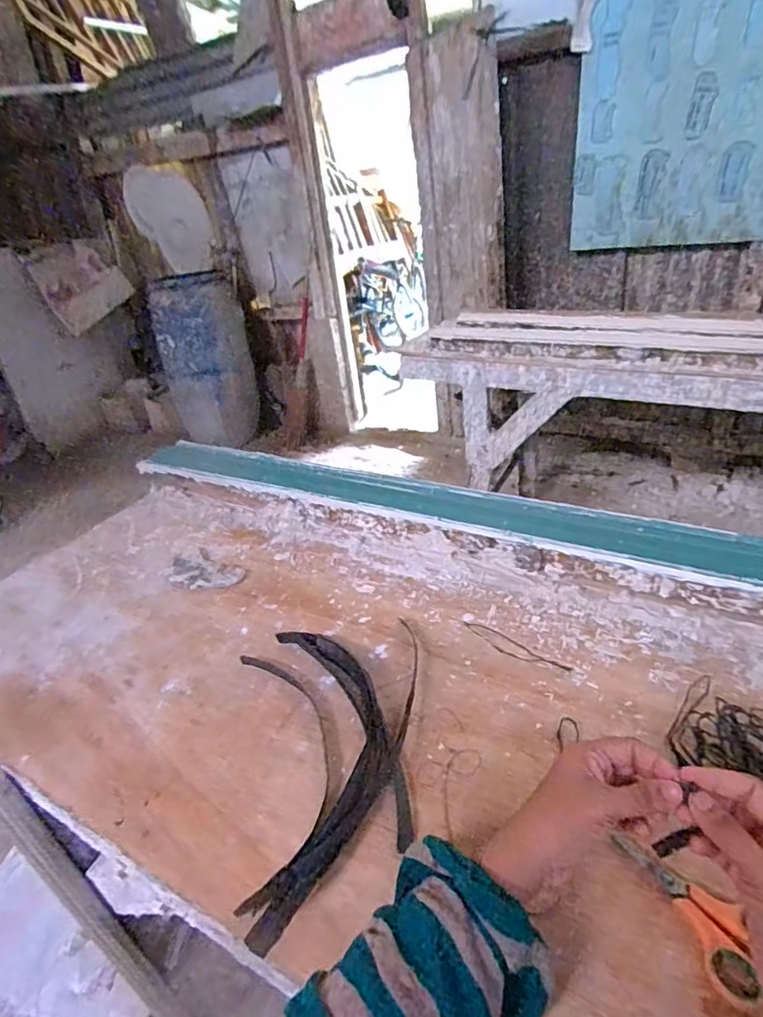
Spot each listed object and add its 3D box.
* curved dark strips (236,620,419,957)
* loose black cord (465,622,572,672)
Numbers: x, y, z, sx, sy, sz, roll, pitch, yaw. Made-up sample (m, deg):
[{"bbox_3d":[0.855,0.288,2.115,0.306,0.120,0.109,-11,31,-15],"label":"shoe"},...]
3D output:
[{"bbox_3d":[-0.035,0.211,0.508,0.183,0.021,0.289,-11,31,-6],"label":"curved dark strips"},{"bbox_3d":[0.142,0.151,0.588,0.124,0.004,0.023,20,41,38],"label":"loose black cord"}]

